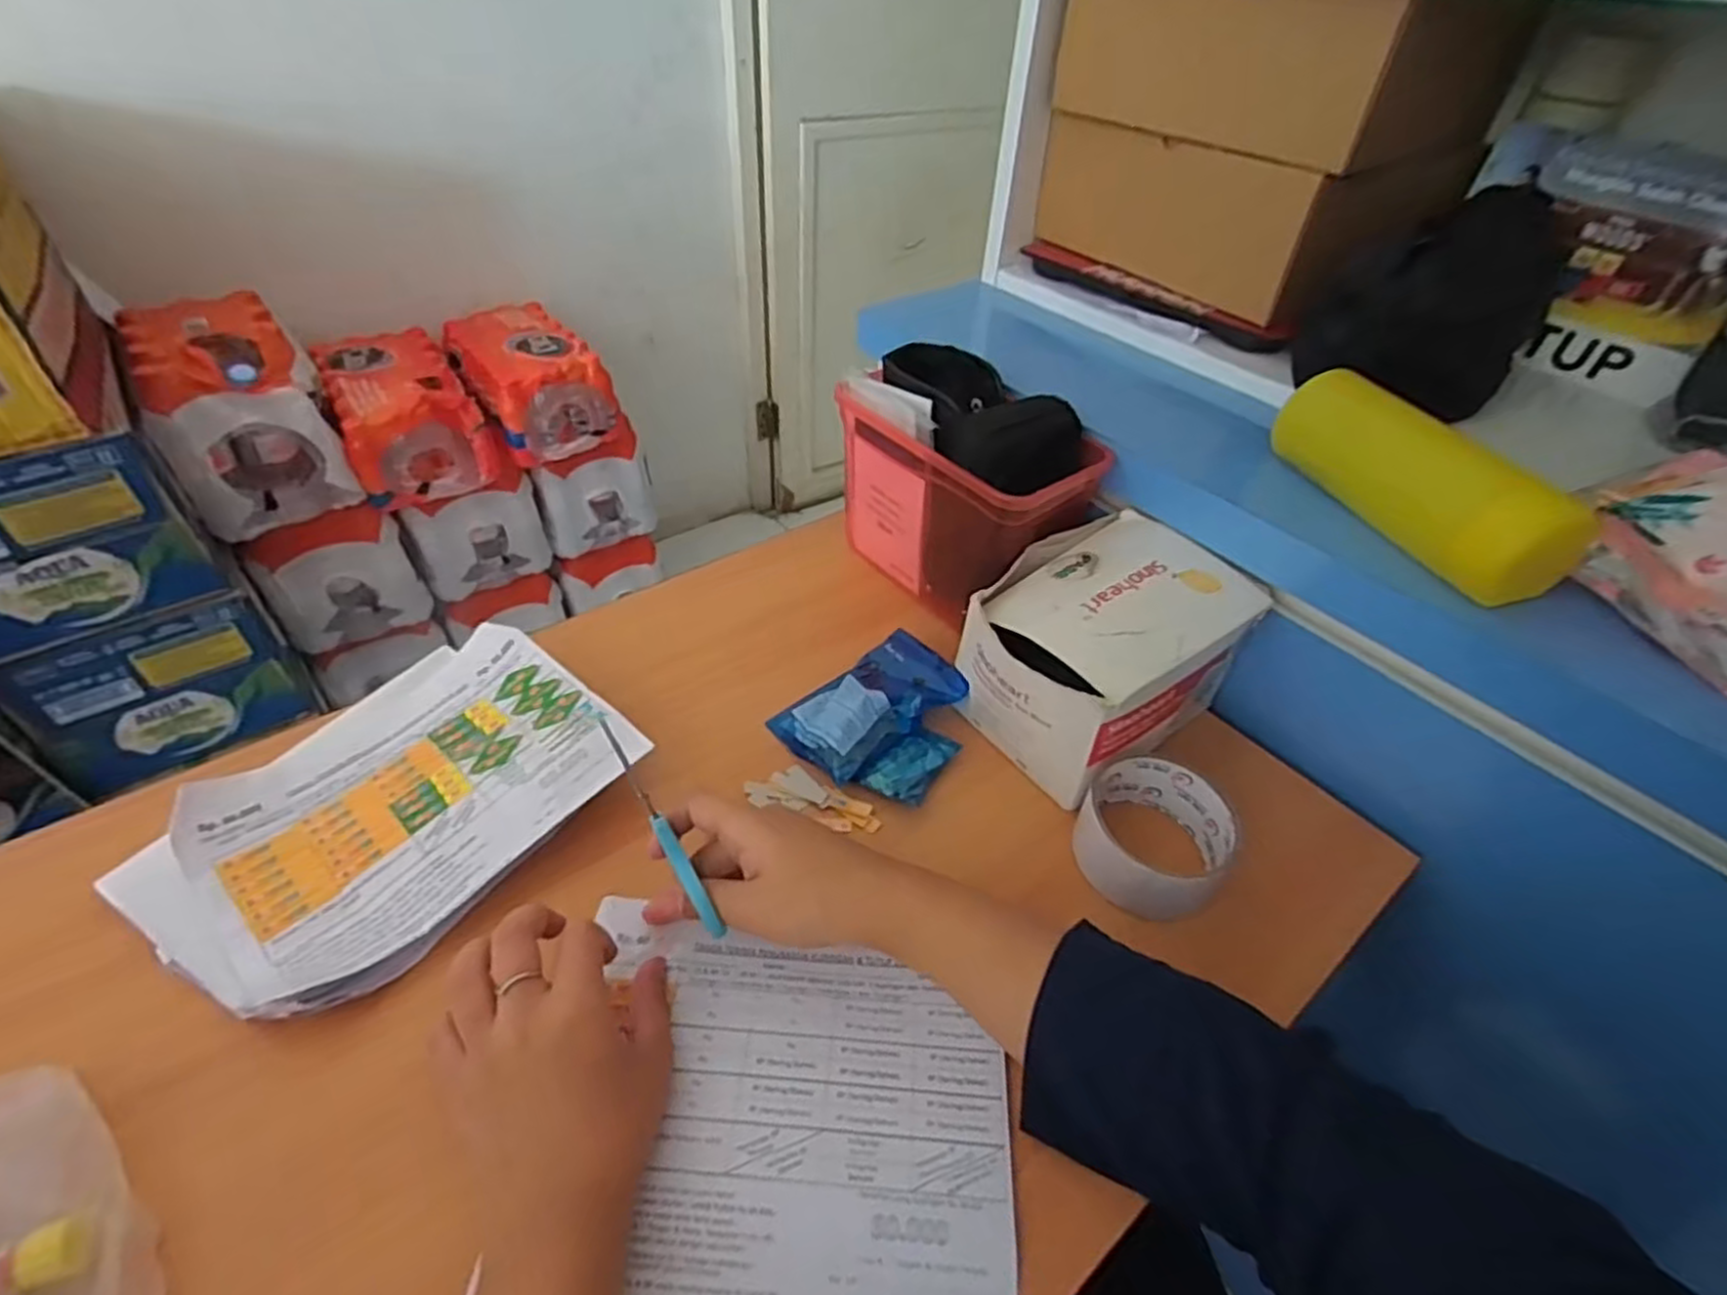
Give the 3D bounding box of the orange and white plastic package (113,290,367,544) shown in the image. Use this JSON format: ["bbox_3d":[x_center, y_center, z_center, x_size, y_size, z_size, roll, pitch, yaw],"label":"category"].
[{"bbox_3d":[-0.860,-0.331,1.076,0.187,0.225,0.275,-26,51,-28],"label":"orange and white plastic package"}]

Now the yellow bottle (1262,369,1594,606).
[{"bbox_3d":[0.333,-0.107,0.461,0.062,0.061,0.175,-11,45,-15],"label":"yellow bottle"}]

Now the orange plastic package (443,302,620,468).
[{"bbox_3d":[-0.565,-0.450,1.307,0.187,0.150,0.285,-27,51,-29],"label":"orange plastic package"}]

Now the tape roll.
[{"bbox_3d":[0.165,0.109,0.446,0.084,0.042,0.089,2,43,-2],"label":"tape roll"}]

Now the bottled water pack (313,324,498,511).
[{"bbox_3d":[-0.726,-0.369,1.216,0.184,0.156,0.291,-26,51,-28],"label":"bottled water pack"}]

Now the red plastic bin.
[{"bbox_3d":[0.077,-0.112,0.608,0.120,0.159,0.197,-30,53,-28],"label":"red plastic bin"}]

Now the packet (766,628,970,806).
[{"bbox_3d":[0.014,0.044,0.503,0.112,0.031,0.103,-28,52,-29],"label":"packet"}]

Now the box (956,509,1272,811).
[{"bbox_3d":[0.150,0.000,0.504,0.165,0.096,0.126,-31,54,-32],"label":"box"}]

